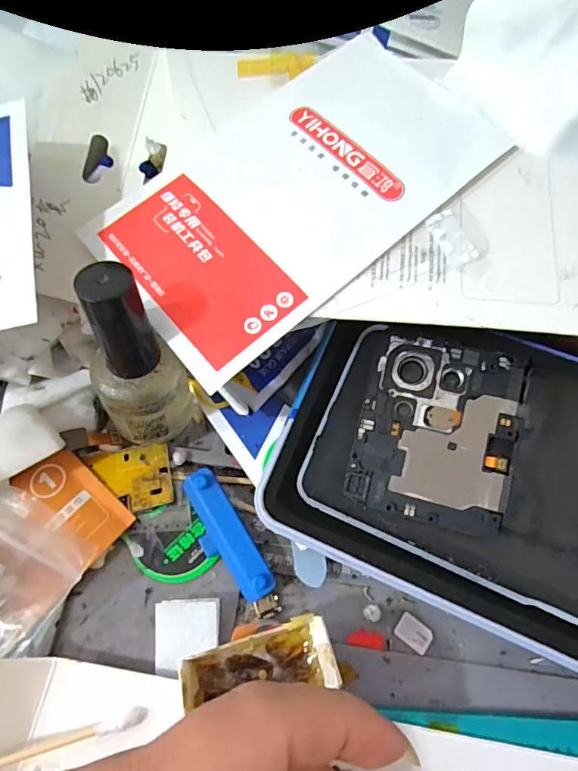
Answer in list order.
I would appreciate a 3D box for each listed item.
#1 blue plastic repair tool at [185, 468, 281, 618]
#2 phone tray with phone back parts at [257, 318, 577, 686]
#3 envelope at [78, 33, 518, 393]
[{"bbox_3d":[-0.022,0.059,0.170,0.016,0.014,0.056,-29,70,-14],"label":"blue plastic repair tool"},{"bbox_3d":[0.091,0.038,0.157,0.187,0.011,0.102,17,77,9],"label":"phone tray with phone back parts"},{"bbox_3d":[0.002,-0.070,0.165,0.135,0.004,0.082,-39,74,-8],"label":"envelope"}]

